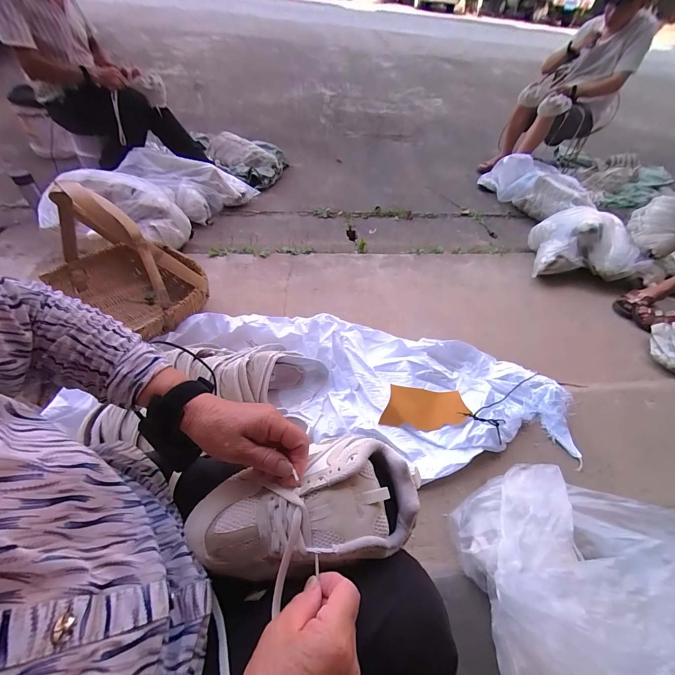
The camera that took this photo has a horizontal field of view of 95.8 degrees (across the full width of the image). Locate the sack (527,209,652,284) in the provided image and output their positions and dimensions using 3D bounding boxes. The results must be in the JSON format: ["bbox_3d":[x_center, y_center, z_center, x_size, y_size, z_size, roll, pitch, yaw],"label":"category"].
[{"bbox_3d":[1.152,-0.445,1.448,0.448,0.235,0.352,8,51,1],"label":"sack"}]

